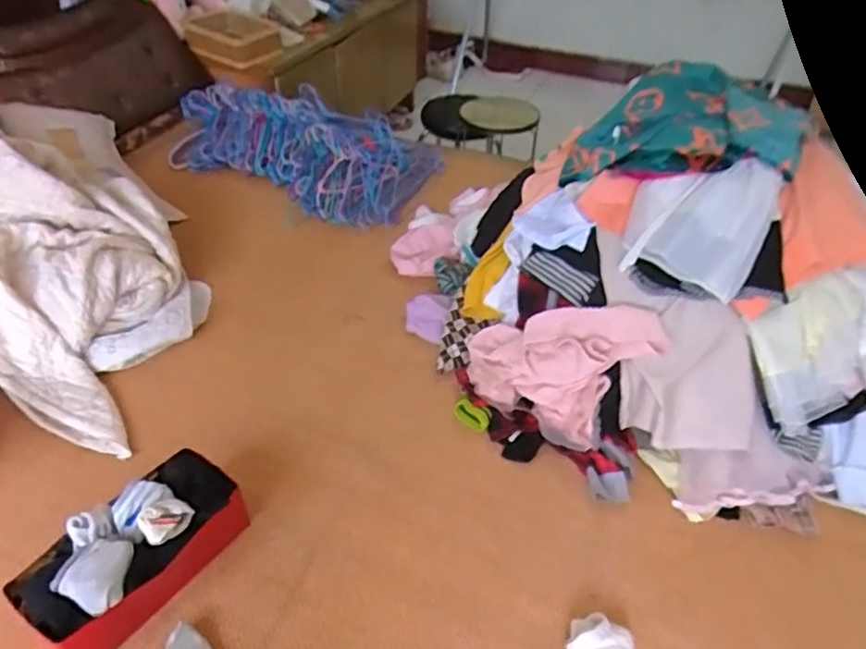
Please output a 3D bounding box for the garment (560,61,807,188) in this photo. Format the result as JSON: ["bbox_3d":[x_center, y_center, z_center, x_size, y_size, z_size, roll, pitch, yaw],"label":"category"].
[{"bbox_3d":[0.463,-0.366,1.168,0.392,0.143,0.255,11,40,12],"label":"garment"}]

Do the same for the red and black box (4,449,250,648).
[{"bbox_3d":[-0.407,0.317,0.879,0.141,0.115,0.282,27,46,27],"label":"red and black box"}]

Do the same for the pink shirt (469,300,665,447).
[{"bbox_3d":[0.211,0.064,1.080,0.306,0.200,0.188,15,41,16],"label":"pink shirt"}]

